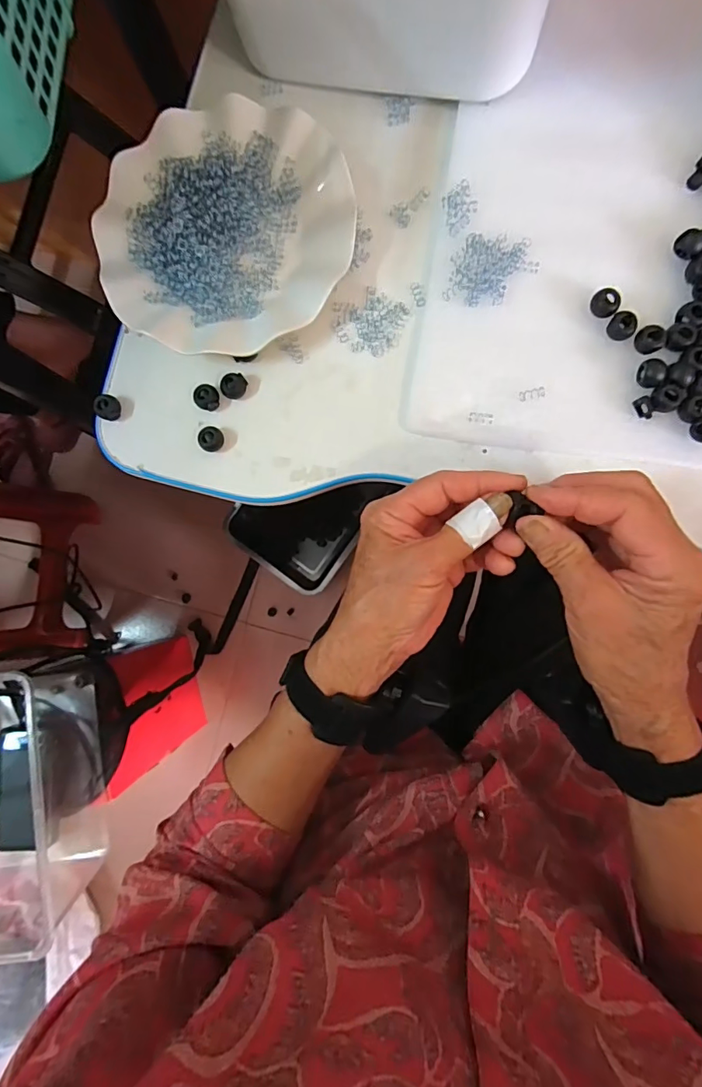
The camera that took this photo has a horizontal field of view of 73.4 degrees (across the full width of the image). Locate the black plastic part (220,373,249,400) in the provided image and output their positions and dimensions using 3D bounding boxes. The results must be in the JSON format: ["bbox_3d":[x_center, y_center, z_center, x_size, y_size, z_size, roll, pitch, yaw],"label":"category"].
[{"bbox_3d":[-0.085,-0.114,0.342,0.018,0.011,0.015,-35,85,2],"label":"black plastic part"}]

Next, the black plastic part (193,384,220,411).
[{"bbox_3d":[-0.105,-0.107,0.343,0.018,0.010,0.017,0,87,5],"label":"black plastic part"}]

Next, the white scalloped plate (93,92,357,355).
[{"bbox_3d":[-0.091,-0.223,0.340,0.169,0.023,0.177,0,87,5],"label":"white scalloped plate"}]

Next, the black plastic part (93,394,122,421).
[{"bbox_3d":[-0.179,-0.100,0.348,0.014,0.013,0.018,26,89,6],"label":"black plastic part"}]

